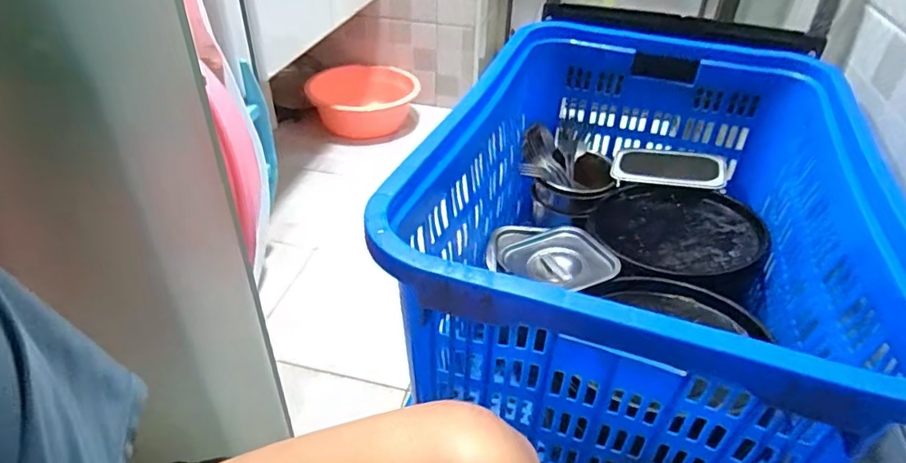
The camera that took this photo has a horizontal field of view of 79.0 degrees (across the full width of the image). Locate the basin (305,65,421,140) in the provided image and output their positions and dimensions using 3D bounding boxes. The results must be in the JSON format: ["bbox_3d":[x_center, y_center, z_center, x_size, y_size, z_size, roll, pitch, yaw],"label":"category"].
[{"bbox_3d":[-0.266,-0.392,1.636,0.311,0.102,0.311,2,38,-1],"label":"basin"}]

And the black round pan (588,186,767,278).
[{"bbox_3d":[0.317,0.000,0.790,0.220,0.059,0.208,2,38,-1],"label":"black round pan"}]

